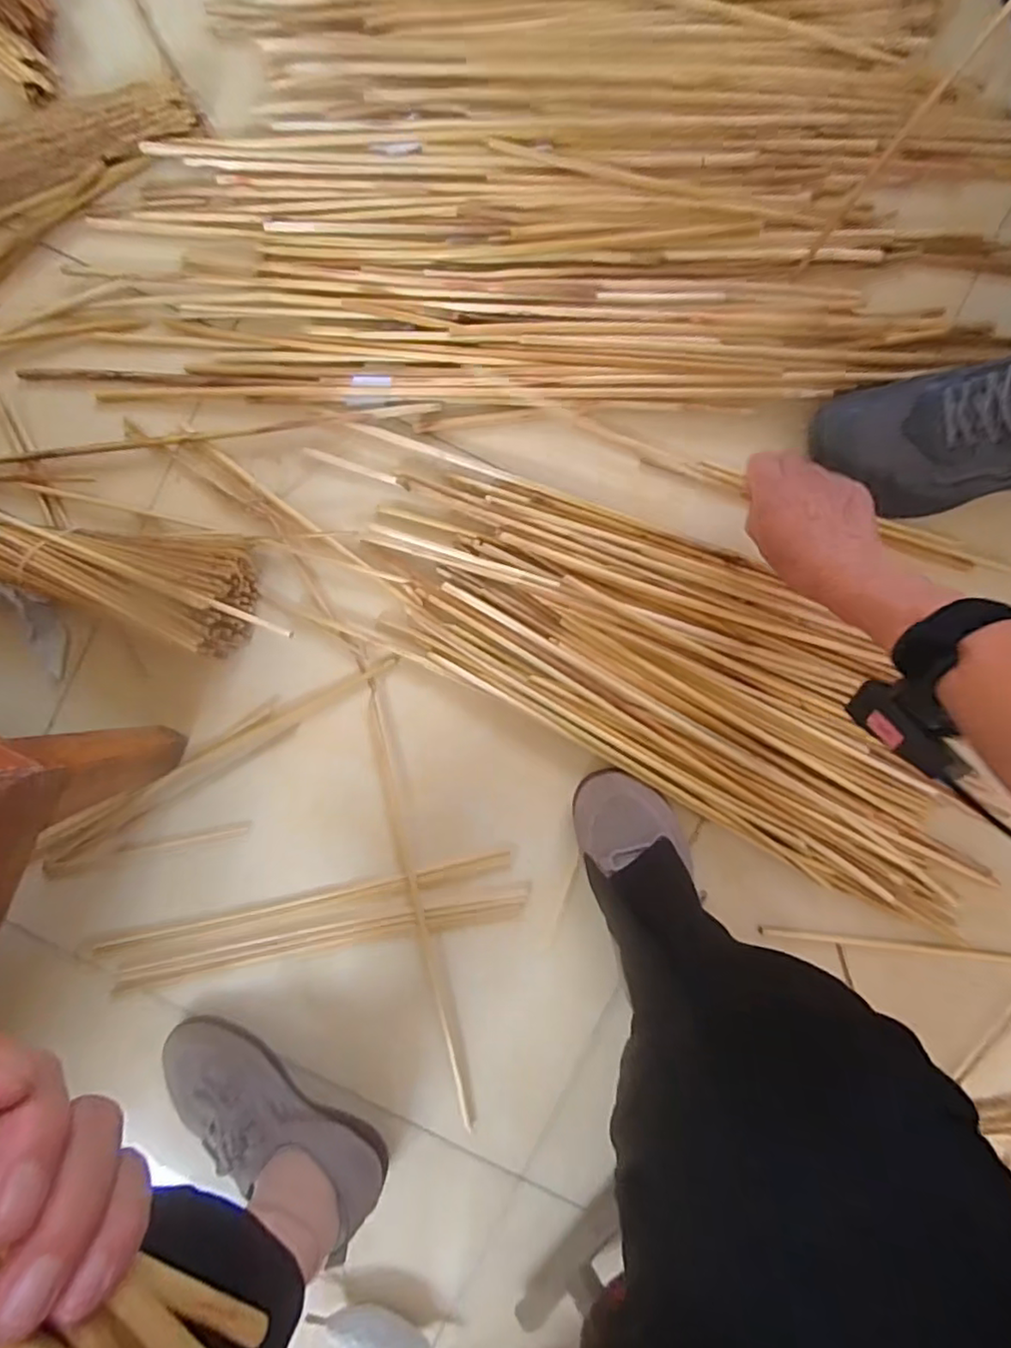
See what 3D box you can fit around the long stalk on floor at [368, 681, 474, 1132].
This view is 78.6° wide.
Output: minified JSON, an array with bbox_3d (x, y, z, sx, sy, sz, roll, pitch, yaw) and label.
[{"bbox_3d":[-0.082,0.226,0.590,0.015,0.012,0.422,-12,92,2],"label":"long stalk on floor"}]

